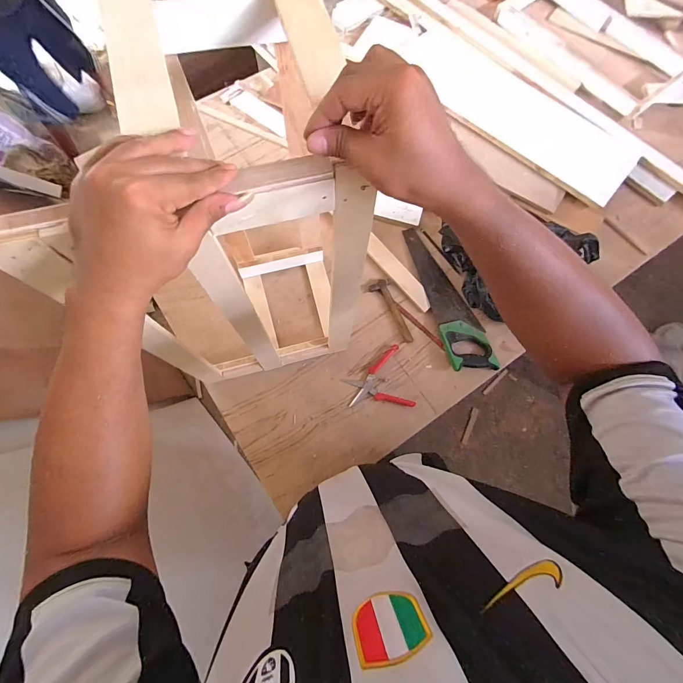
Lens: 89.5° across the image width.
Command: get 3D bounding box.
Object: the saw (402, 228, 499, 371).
[{"bbox_3d":[0.277,-0.122,0.916,0.108,0.027,0.421,-16,74,-6],"label":"saw"}]

